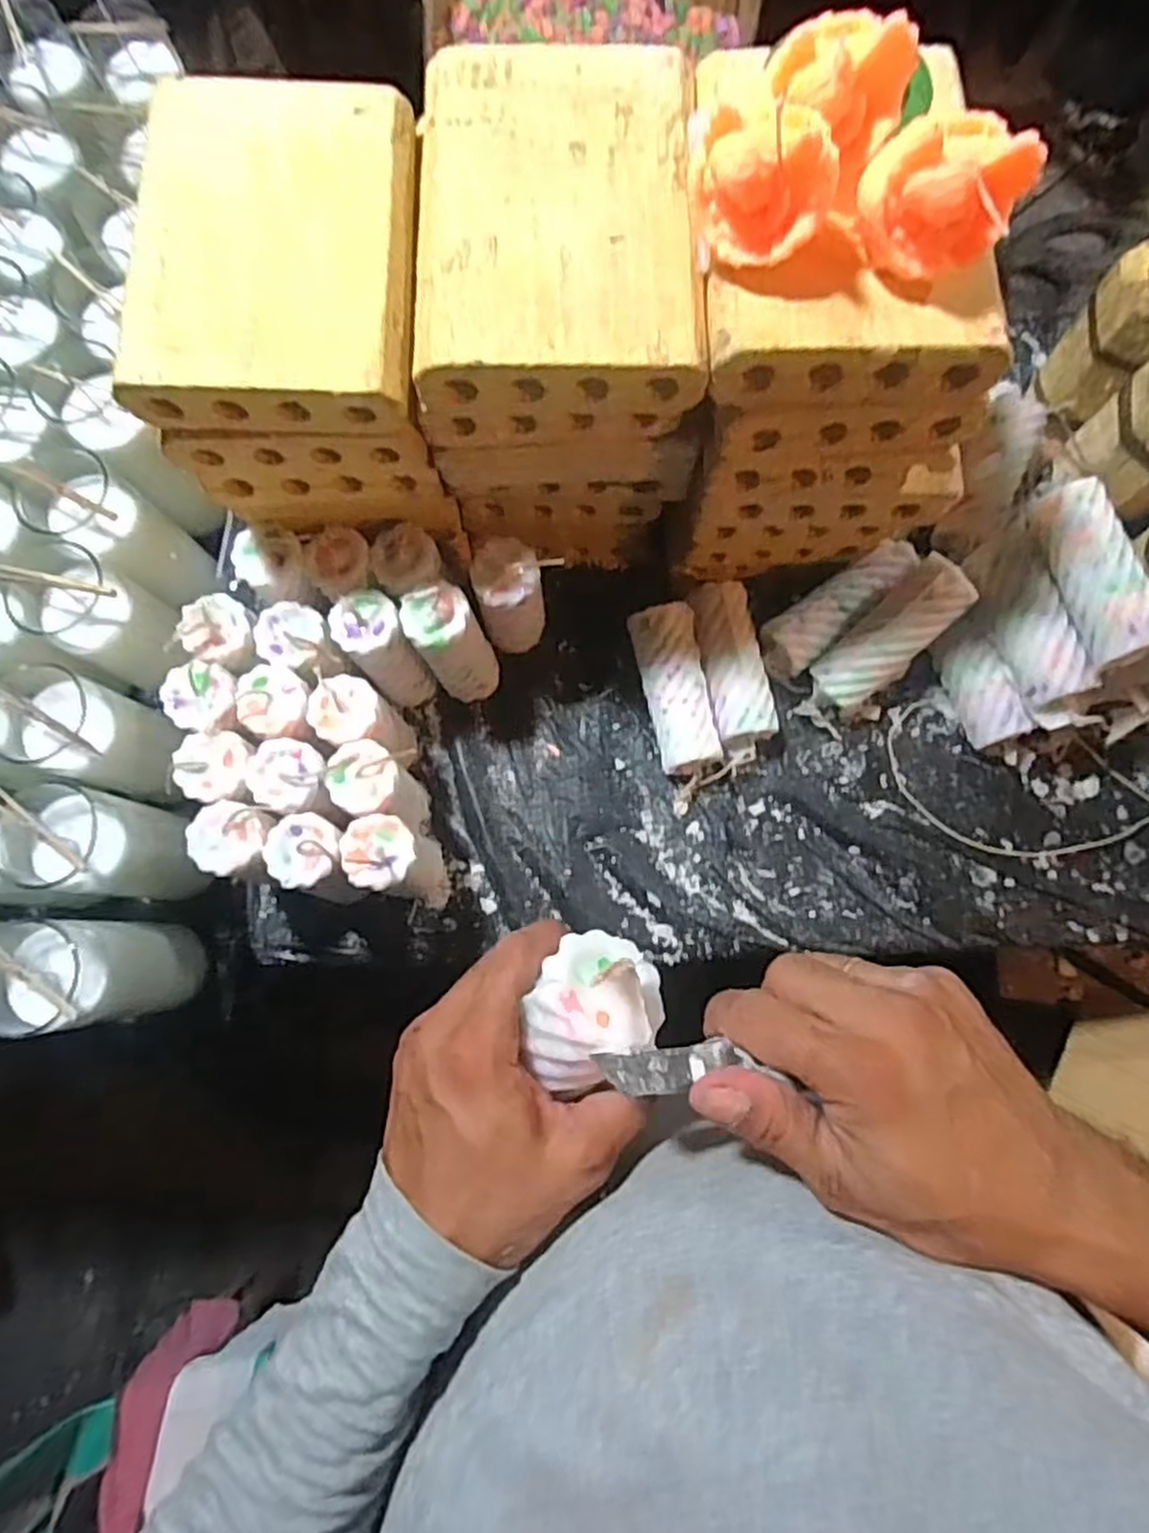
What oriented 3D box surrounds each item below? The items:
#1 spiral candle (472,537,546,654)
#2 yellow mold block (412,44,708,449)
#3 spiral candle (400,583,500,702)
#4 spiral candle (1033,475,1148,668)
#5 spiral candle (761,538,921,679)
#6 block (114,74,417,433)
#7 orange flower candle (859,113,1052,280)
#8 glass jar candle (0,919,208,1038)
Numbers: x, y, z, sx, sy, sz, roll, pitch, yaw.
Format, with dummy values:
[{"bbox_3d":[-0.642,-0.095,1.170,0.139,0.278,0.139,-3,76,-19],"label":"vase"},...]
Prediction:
[{"bbox_3d":[-0.050,-0.130,0.627,0.051,0.144,0.052,-10,77,-1],"label":"spiral candle"},{"bbox_3d":[-0.008,-0.306,0.462,0.156,0.092,0.202,0,77,1],"label":"yellow mold block"},{"bbox_3d":[-0.097,-0.098,0.614,0.053,0.139,0.051,0,77,1],"label":"spiral candle"},{"bbox_3d":[0.388,-0.146,0.558,0.041,0.035,0.134,-14,77,-2],"label":"spiral candle"},{"bbox_3d":[0.226,-0.140,0.656,0.149,0.041,0.050,-39,79,-7],"label":"spiral candle"},{"bbox_3d":[-0.176,-0.308,0.452,0.157,0.049,0.201,-1,77,1],"label":"block"},{"bbox_3d":[0.180,-0.281,0.373,0.062,0.057,0.058,-22,78,-3],"label":"orange flower candle"},{"bbox_3d":[-0.343,0.149,0.548,0.081,0.155,0.069,-2,77,1],"label":"glass jar candle"}]

